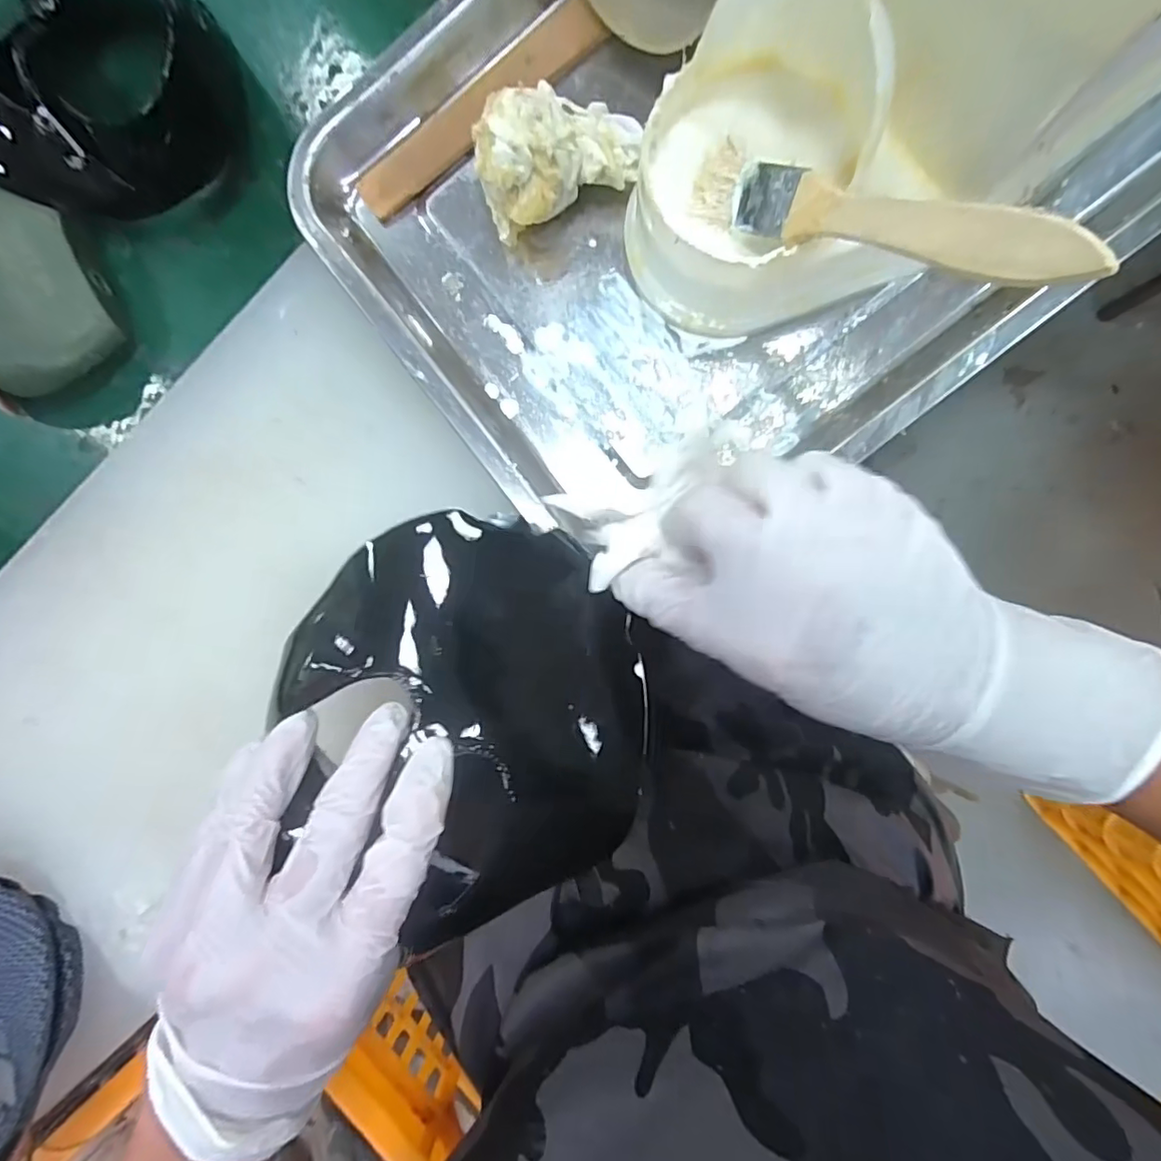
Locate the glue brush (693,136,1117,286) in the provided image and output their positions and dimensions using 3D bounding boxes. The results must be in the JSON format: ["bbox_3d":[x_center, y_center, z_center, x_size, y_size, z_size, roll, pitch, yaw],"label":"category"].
[{"bbox_3d":[0.094,-0.122,0.190,0.022,0.014,0.144,-50,53,5],"label":"glue brush"}]

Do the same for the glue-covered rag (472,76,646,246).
[{"bbox_3d":[-0.012,-0.199,0.261,0.074,0.037,0.054,-21,90,7],"label":"glue-covered rag"}]

